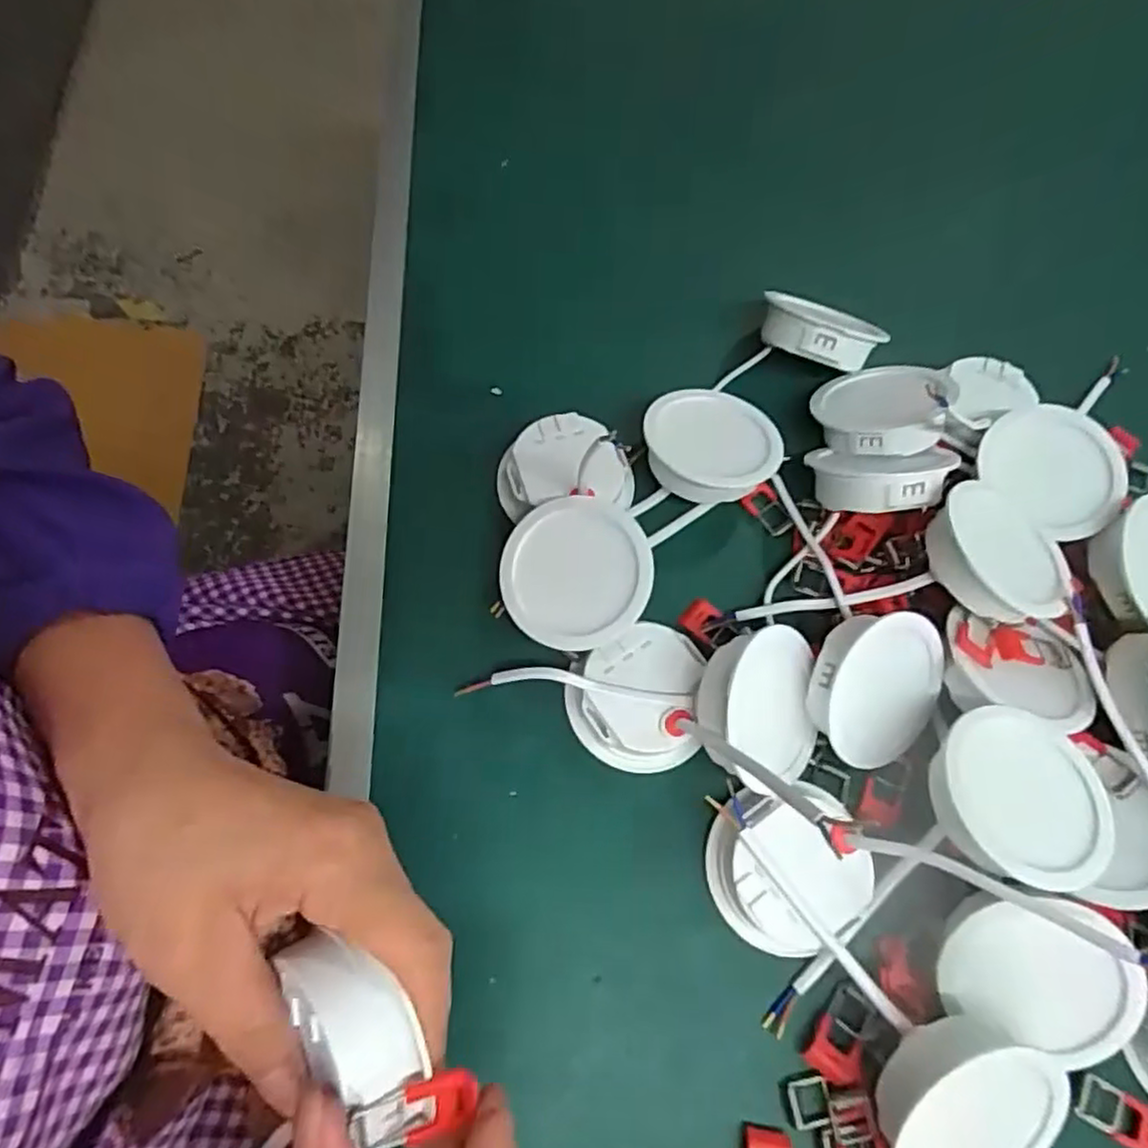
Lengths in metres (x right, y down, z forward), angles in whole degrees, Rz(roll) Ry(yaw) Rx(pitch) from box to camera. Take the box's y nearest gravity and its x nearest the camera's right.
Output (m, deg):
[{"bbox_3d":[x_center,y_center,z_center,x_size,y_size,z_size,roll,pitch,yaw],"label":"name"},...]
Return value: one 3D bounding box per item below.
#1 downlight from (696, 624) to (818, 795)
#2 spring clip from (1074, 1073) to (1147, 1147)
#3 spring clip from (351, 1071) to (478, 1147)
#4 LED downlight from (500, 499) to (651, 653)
[{"bbox_3d":[0.079,0.058,0.314,0.068,0.025,0.070,-5,97,-38],"label":"downlight"},{"bbox_3d":[0.225,0.223,0.290,0.037,0.008,0.019,29,70,8],"label":"spring clip"},{"bbox_3d":[-0.042,0.148,0.194,0.032,0.013,0.016,-14,70,-8],"label":"spring clip"},{"bbox_3d":[0.002,0.001,0.345,0.071,0.024,0.071,-2,80,12],"label":"LED downlight"}]

